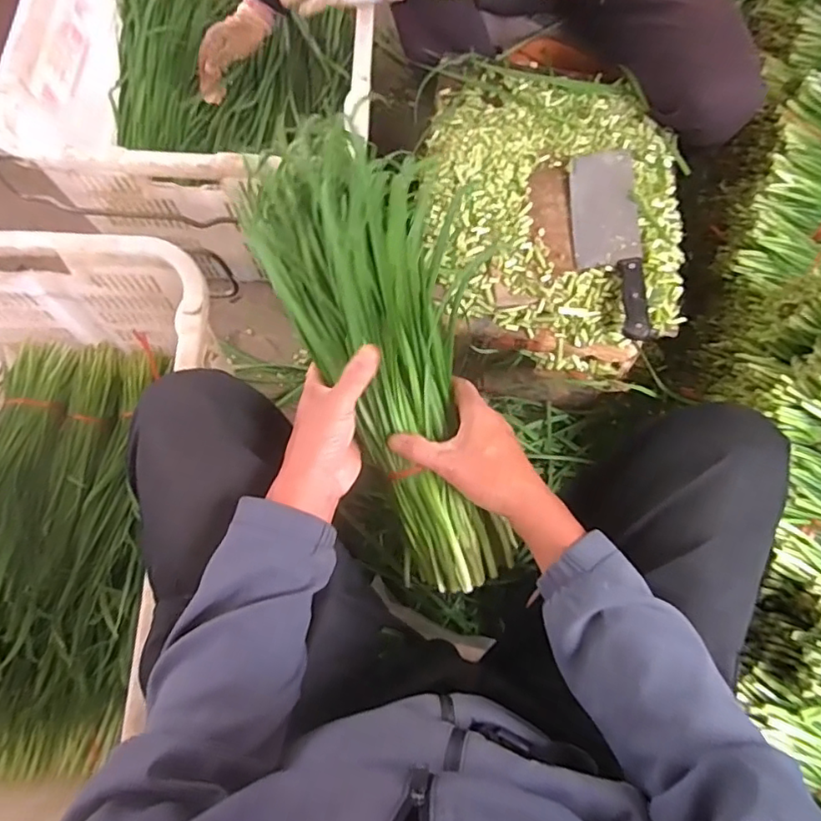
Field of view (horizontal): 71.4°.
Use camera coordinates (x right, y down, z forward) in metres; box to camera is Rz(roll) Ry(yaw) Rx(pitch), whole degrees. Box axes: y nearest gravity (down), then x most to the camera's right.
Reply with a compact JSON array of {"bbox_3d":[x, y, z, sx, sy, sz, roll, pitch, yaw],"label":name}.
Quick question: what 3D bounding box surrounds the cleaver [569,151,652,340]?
[{"bbox_3d":[0.264,-0.230,0.771,0.084,0.015,0.286,-4,71,17],"label":"cleaver"}]

